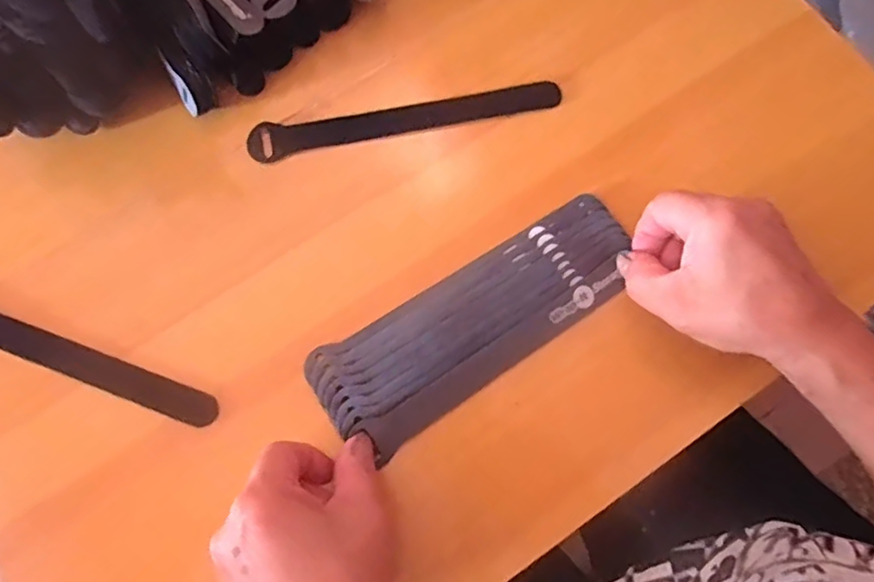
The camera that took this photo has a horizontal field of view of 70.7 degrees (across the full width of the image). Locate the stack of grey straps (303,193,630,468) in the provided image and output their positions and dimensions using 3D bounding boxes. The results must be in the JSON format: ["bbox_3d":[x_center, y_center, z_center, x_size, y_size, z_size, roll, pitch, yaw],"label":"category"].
[{"bbox_3d":[0.025,0.015,0.350,0.196,0.017,0.064,-33,77,-10],"label":"stack of grey straps"}]

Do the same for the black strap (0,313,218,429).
[{"bbox_3d":[-0.217,0.036,0.353,0.193,0.007,0.022,21,76,6],"label":"black strap"}]

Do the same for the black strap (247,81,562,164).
[{"bbox_3d":[-0.020,-0.111,0.393,0.196,0.006,0.023,-12,85,-4],"label":"black strap"}]

